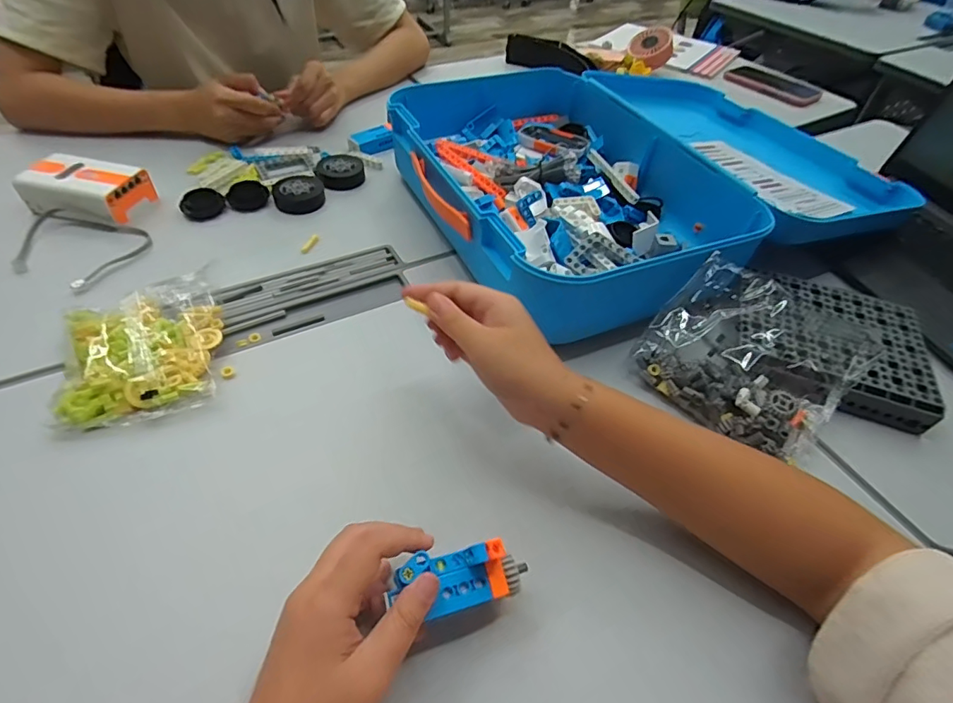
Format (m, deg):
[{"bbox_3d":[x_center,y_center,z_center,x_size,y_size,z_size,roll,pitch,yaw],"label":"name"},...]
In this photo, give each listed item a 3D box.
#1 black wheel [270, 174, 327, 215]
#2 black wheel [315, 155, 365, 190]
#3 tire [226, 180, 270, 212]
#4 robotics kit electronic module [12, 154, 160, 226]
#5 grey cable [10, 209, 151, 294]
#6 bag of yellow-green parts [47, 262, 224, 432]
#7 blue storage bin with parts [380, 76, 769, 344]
[{"bbox_3d":[-0.217,-0.193,0.621,0.060,0.023,0.060,2,48,-3],"label":"black wheel"},{"bbox_3d":[-0.175,-0.232,0.654,0.059,0.022,0.059,2,48,-3],"label":"black wheel"},{"bbox_3d":[-0.276,-0.188,0.611,0.047,0.017,0.040,-21,53,-22],"label":"tire"},{"bbox_3d":[-0.438,-0.184,0.568,0.115,0.041,0.076,7,48,1],"label":"robotics kit electronic module"},{"bbox_3d":[-0.430,-0.111,0.536,0.130,0.014,0.098,17,49,10],"label":"grey cable"},{"bbox_3d":[-0.279,-0.007,0.422,0.117,0.037,0.134,-12,50,-15],"label":"bag of yellow-green parts"},{"bbox_3d":[0.089,-0.188,0.578,0.289,0.085,0.411,-17,52,-19],"label":"blue storage bin with parts"}]

